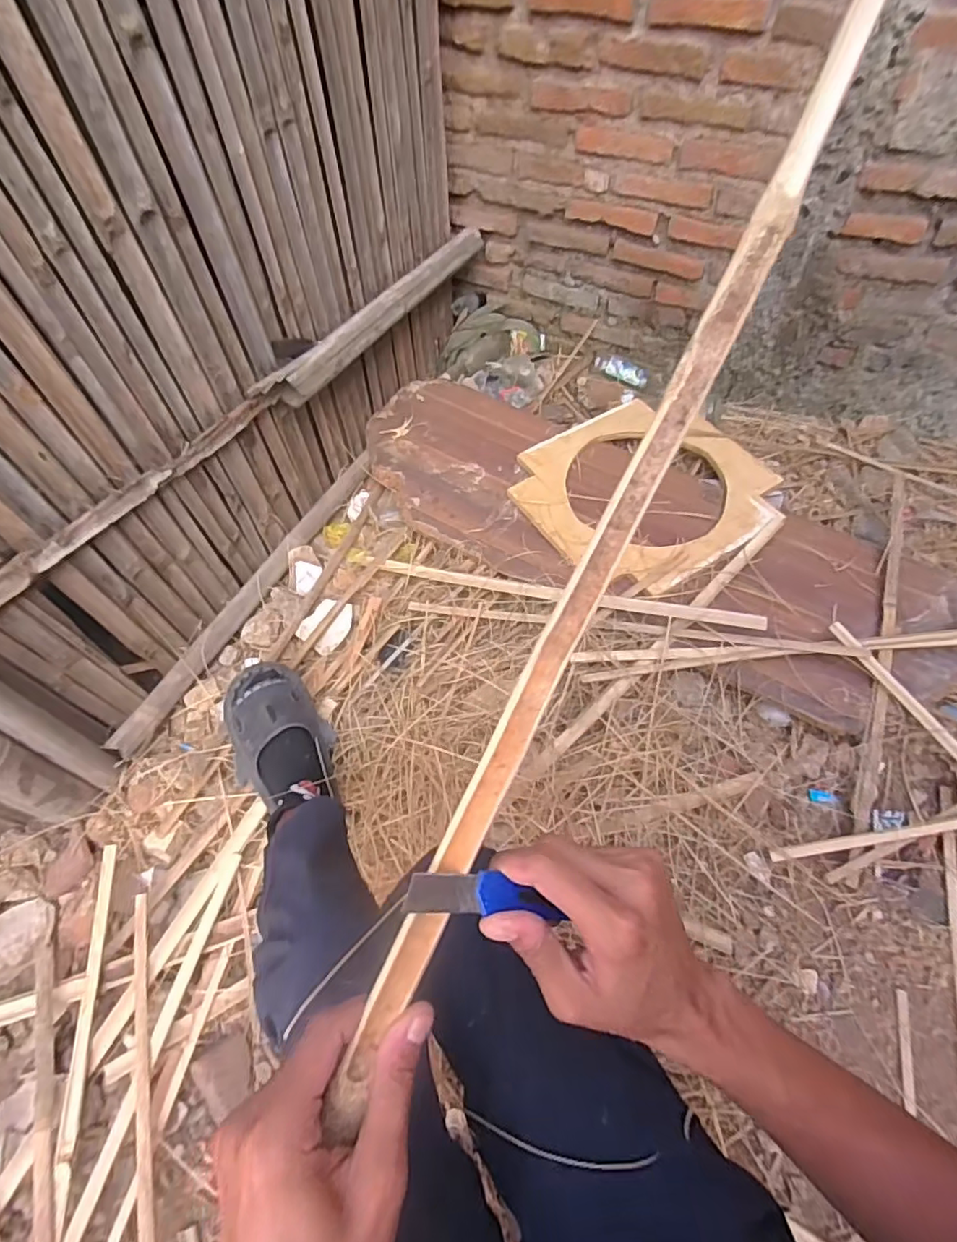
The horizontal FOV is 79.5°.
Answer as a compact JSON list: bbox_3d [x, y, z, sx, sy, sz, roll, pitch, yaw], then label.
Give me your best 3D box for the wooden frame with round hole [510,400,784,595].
[{"bbox_3d":[0.346,-0.282,1.210,0.477,0.035,0.477,-28,60,-13],"label":"wooden frame with round hole"}]

